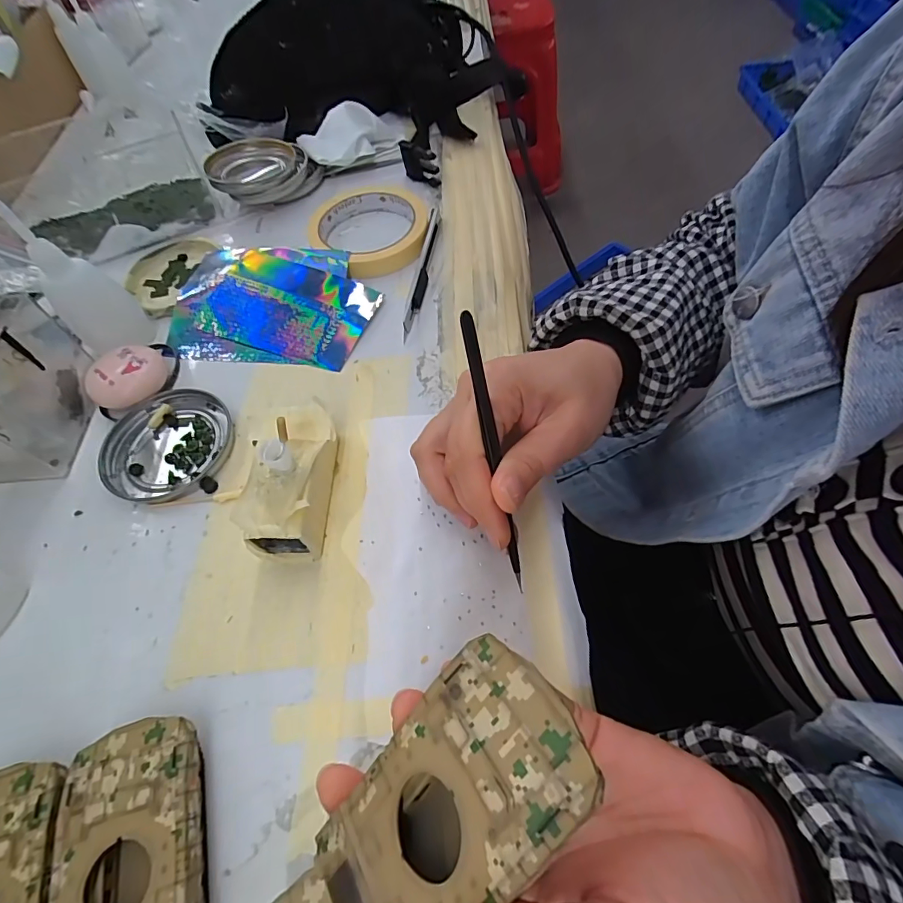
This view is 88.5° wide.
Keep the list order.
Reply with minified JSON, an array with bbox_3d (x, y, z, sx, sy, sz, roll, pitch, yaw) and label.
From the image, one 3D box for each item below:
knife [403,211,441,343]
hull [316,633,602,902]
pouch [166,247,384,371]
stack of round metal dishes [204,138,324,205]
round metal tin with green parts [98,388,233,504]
[{"bbox_3d":[-0.021,-0.141,0.355,0.008,0.012,0.136,5,60,8],"label":"knife"},{"bbox_3d":[0.001,0.103,0.134,0.094,0.020,0.049,-54,46,7],"label":"hull"},{"bbox_3d":[-0.133,-0.112,0.345,0.150,0.018,0.100,4,60,7],"label":"pouch"},{"bbox_3d":[-0.169,-0.254,0.420,0.090,0.029,0.074,-30,62,-12],"label":"stack of round metal dishes"},{"bbox_3d":[-0.180,-0.004,0.293,0.078,0.009,0.075,-2,60,3],"label":"round metal tin with green parts"}]

